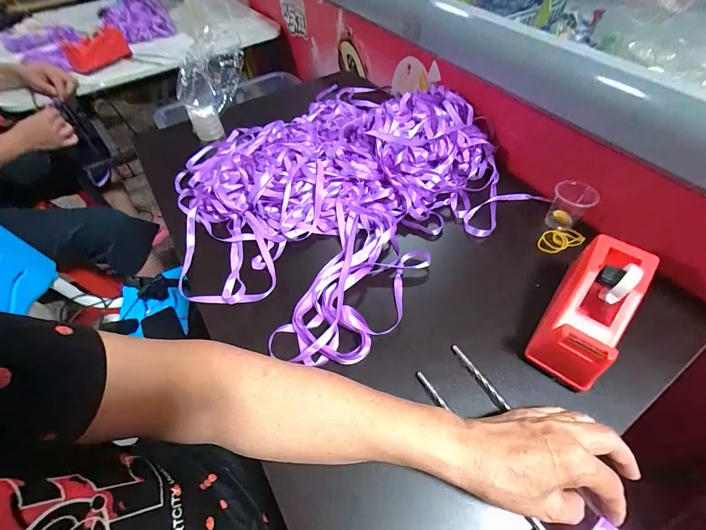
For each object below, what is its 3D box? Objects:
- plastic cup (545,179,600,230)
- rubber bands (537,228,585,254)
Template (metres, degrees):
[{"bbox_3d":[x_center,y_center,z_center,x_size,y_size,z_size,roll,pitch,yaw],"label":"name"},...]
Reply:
[{"bbox_3d":[0.290,-0.079,0.432,0.047,0.059,0.041,33,62,23],"label":"plastic cup"},{"bbox_3d":[0.280,-0.035,0.432,0.066,0.006,0.032,-22,56,-13],"label":"rubber bands"}]

